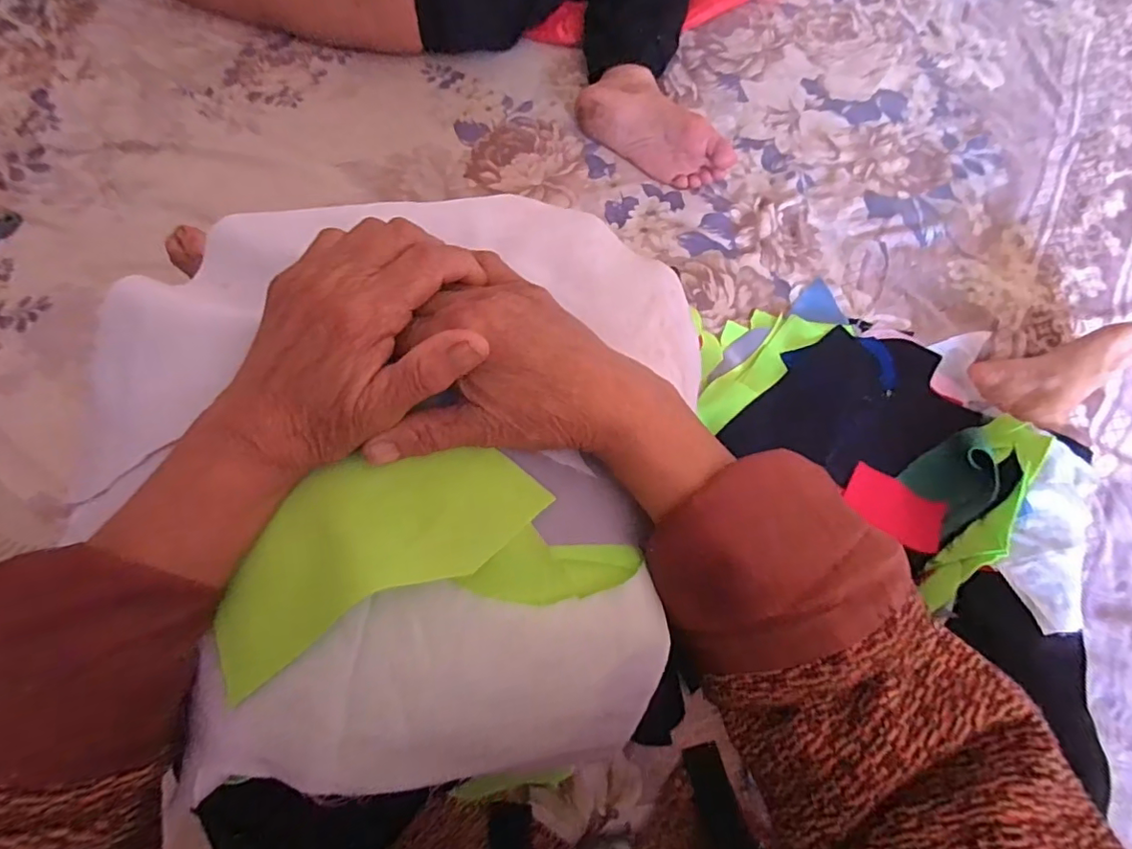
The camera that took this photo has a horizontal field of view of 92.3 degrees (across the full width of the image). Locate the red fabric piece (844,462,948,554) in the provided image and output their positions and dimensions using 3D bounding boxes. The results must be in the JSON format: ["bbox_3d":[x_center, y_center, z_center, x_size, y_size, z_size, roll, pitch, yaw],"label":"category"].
[{"bbox_3d":[0.330,0.082,0.544,0.087,0.016,0.061,27,71,11],"label":"red fabric piece"}]

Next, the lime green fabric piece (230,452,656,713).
[{"bbox_3d":[-0.063,0.056,0.249,0.180,0.018,0.082,-8,71,-6],"label":"lime green fabric piece"}]

